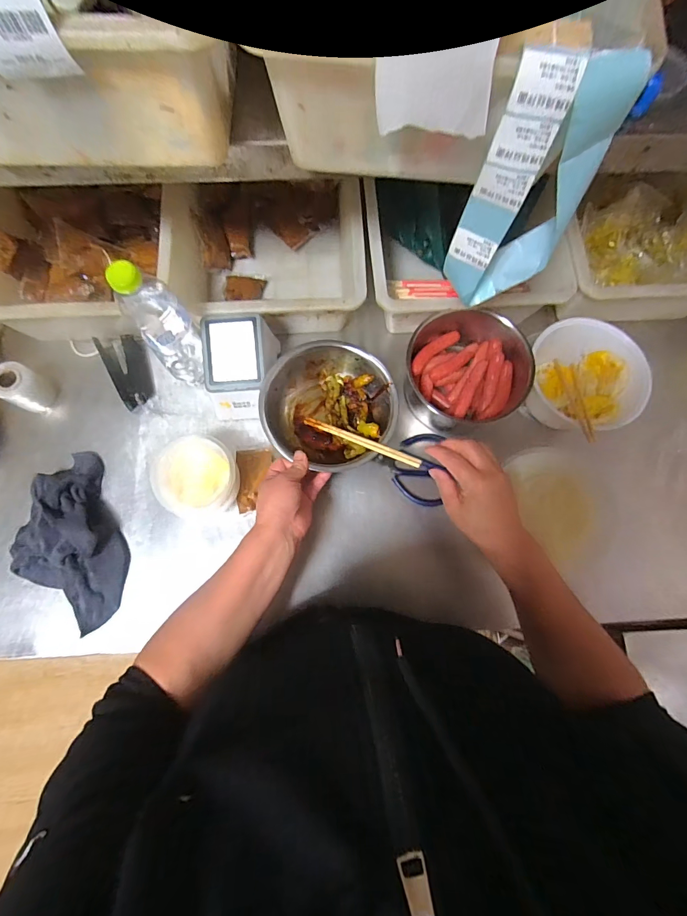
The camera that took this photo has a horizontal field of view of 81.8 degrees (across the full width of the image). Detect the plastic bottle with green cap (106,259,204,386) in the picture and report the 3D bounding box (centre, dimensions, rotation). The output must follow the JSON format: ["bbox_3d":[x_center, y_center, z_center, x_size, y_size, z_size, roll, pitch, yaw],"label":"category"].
[{"bbox_3d":[-0.233,-0.171,0.520,0.072,0.219,0.064,-41,83,-8],"label":"plastic bottle with green cap"}]

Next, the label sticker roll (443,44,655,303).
[{"bbox_3d":[0.154,-0.213,0.336,0.099,0.203,0.044,-11,78,-4],"label":"label sticker roll"}]

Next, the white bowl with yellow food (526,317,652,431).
[{"bbox_3d":[0.345,-0.116,0.592,0.137,0.098,0.173,-16,80,-4],"label":"white bowl with yellow food"}]

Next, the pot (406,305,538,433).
[{"bbox_3d":[0.170,-0.133,0.582,0.168,0.099,0.170,0,79,-1],"label":"pot"}]

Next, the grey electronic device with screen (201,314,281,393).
[{"bbox_3d":[-0.144,-0.137,0.568,0.093,0.098,0.103,-3,79,-2],"label":"grey electronic device with screen"}]

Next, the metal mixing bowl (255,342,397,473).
[{"bbox_3d":[-0.019,-0.066,0.564,0.176,0.069,0.174,0,79,-1],"label":"metal mixing bowl"}]

